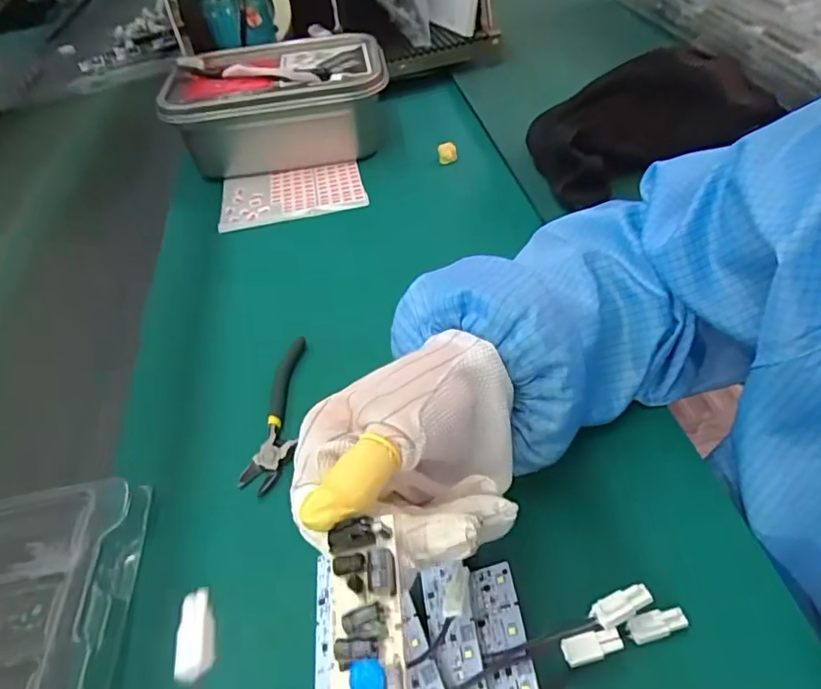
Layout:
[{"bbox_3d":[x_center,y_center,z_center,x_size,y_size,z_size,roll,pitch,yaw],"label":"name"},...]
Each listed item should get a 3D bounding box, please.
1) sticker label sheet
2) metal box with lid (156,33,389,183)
[{"bbox_3d":[-0.126,-0.159,0.579,0.151,0.012,0.097,-12,46,-1],"label":"sticker label sheet"},{"bbox_3d":[-0.142,-0.265,0.616,0.233,0.099,0.156,-12,46,0],"label":"metal box with lid"}]

